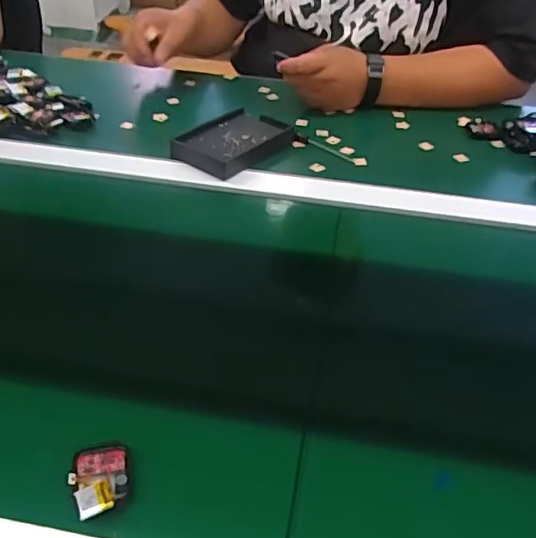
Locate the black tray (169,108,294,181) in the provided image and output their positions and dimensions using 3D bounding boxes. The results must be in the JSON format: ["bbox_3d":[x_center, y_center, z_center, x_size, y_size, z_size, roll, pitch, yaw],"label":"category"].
[{"bbox_3d":[-0.041,-0.157,0.720,0.089,0.025,0.143,28,47,28],"label":"black tray"}]

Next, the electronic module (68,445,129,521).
[{"bbox_3d":[-0.108,0.135,0.370,0.035,0.017,0.050,-7,41,-11],"label":"electronic module"}]

